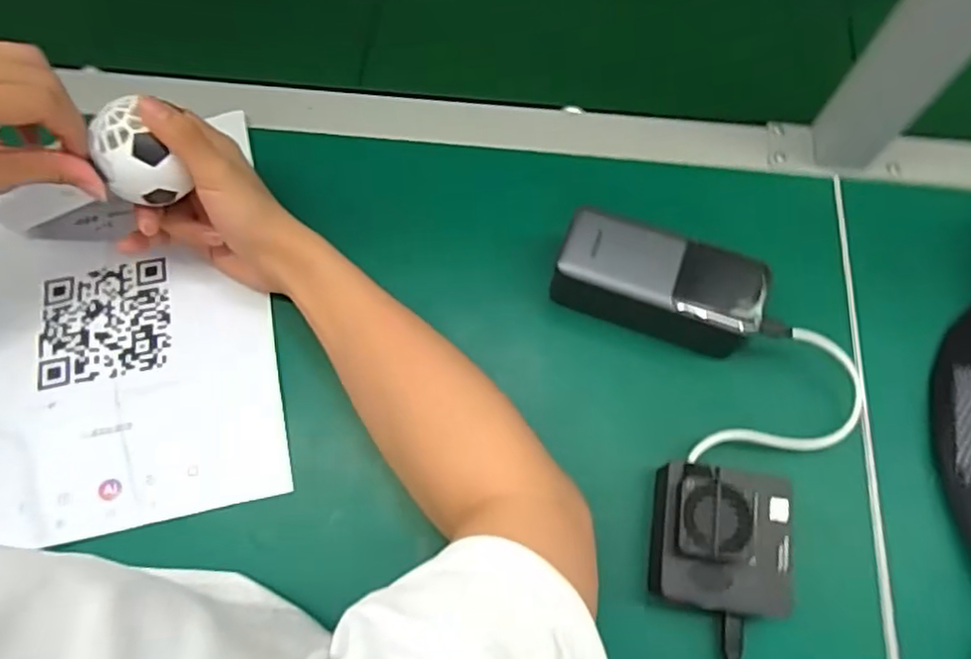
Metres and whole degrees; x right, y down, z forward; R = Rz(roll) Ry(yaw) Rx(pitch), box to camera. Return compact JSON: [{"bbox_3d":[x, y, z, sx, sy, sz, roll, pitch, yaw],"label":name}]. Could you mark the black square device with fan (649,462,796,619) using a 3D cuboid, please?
[{"bbox_3d":[0.135,0.120,0.371,0.078,0.041,0.078,7,68,3],"label":"black square device with fan"}]

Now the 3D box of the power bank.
[{"bbox_3d":[0.111,-0.028,0.431,0.135,0.055,0.057,20,72,7],"label":"power bank"}]

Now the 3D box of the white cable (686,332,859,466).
[{"bbox_3d":[0.187,0.056,0.399,0.065,0.026,0.124,41,75,14],"label":"white cable"}]

